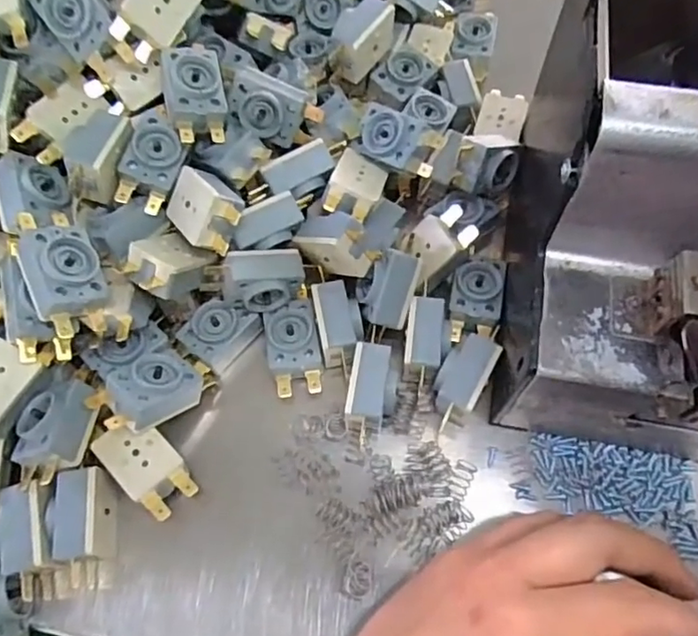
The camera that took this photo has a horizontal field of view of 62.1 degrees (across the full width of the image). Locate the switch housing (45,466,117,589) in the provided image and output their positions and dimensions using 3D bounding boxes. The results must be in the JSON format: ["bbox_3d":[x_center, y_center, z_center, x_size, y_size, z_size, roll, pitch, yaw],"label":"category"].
[{"bbox_3d":[-0.118,0.093,0.258,0.020,0.028,0.047,-2,66,2],"label":"switch housing"}]

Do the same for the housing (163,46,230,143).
[{"bbox_3d":[-0.075,-0.111,0.284,0.027,0.016,0.049,-5,75,-21],"label":"housing"}]

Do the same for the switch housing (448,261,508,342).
[{"bbox_3d":[0.066,-0.010,0.301,0.026,0.014,0.041,8,67,6],"label":"switch housing"}]

